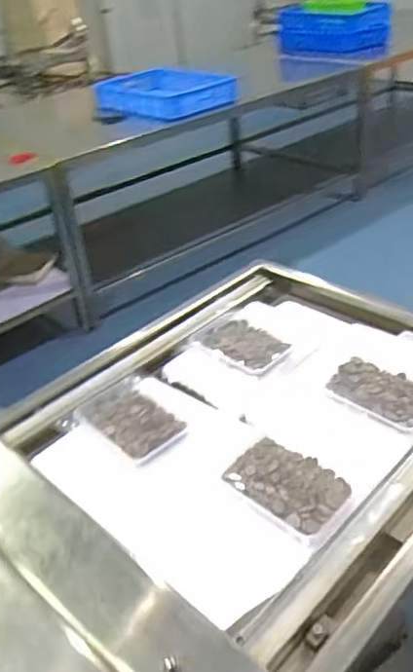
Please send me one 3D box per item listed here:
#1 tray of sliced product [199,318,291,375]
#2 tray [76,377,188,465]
[{"bbox_3d":[0.062,0.016,0.987,0.086,0.026,0.145,-28,39,-31],"label":"tray of sliced product"},{"bbox_3d":[-0.105,0.120,0.867,0.115,0.019,0.166,-29,40,-32],"label":"tray"}]

